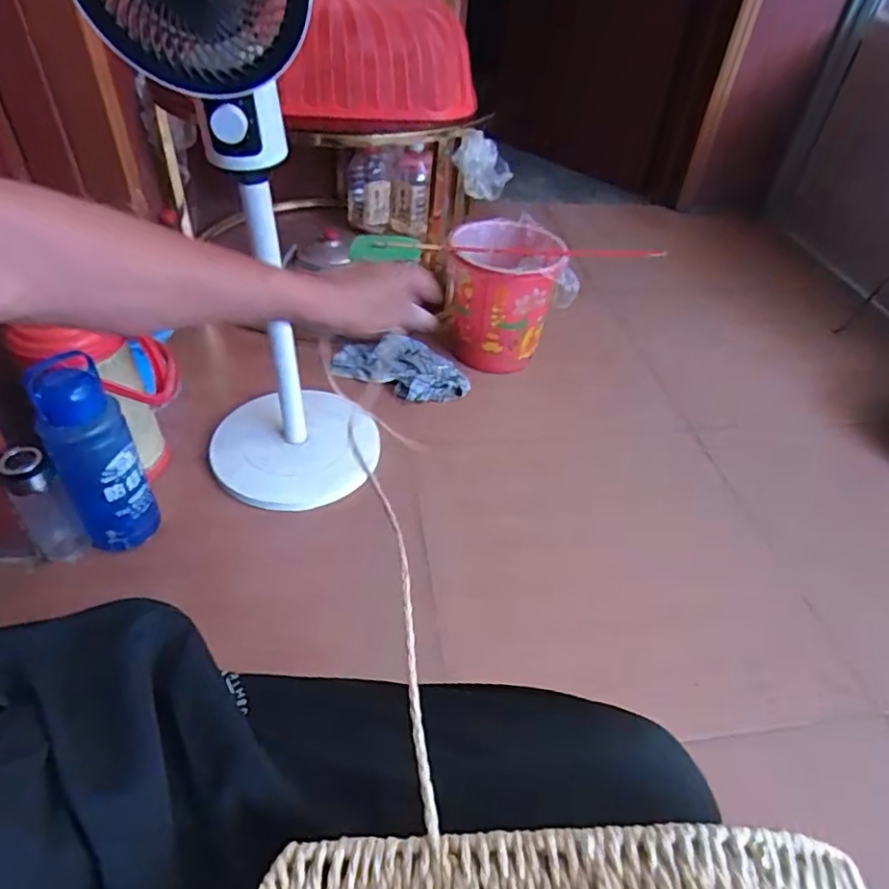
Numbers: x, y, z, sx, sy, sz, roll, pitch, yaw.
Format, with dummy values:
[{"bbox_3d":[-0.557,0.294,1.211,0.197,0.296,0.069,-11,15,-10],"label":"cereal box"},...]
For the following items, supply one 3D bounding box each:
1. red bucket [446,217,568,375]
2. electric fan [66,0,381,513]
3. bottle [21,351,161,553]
[{"bbox_3d":[0.125,-0.333,1.327,0.230,0.231,0.235,3,43,-3],"label":"red bucket"},{"bbox_3d":[-0.245,-0.268,0.823,0.286,0.812,0.291,-7,45,-13],"label":"electric fan"},{"bbox_3d":[-0.494,0.031,0.852,0.103,0.316,0.075,-27,52,-30],"label":"bottle"}]

